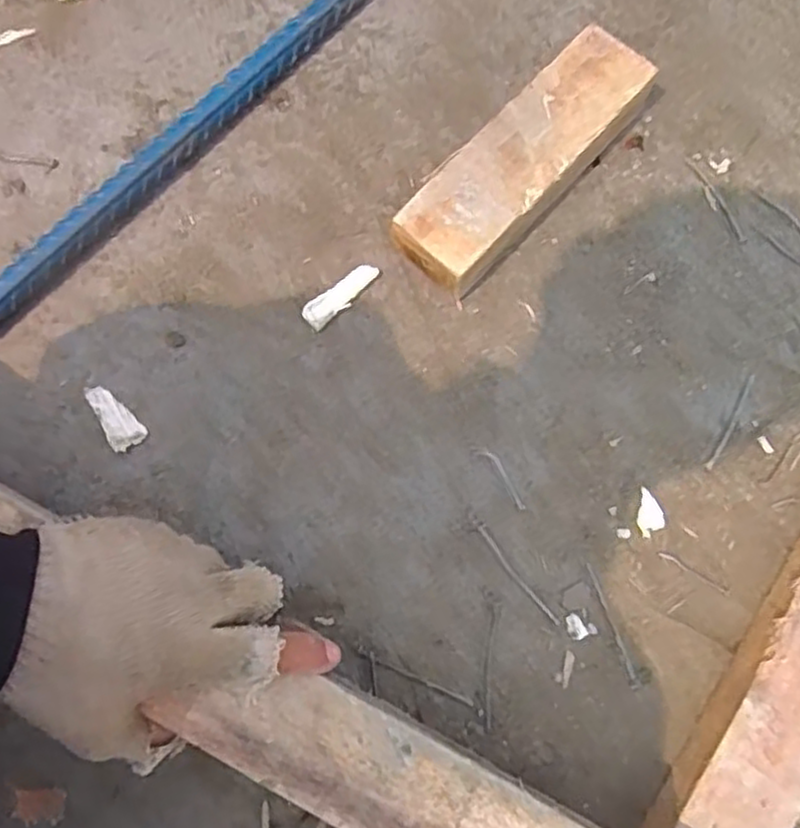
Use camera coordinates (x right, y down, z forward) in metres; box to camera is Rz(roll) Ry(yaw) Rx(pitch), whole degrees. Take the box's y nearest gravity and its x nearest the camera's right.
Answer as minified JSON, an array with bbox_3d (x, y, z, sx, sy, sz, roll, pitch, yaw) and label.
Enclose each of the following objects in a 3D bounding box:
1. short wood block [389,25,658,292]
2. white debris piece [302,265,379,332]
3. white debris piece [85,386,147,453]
[{"bbox_3d":[0.086,-0.171,0.505,0.065,0.052,0.205,43,81,7],"label":"short wood block"},{"bbox_3d":[-0.041,-0.082,0.508,0.059,0.005,0.019,-39,80,-8],"label":"white debris piece"},{"bbox_3d":[-0.192,0.002,0.489,0.022,0.009,0.049,-37,80,-8],"label":"white debris piece"}]

